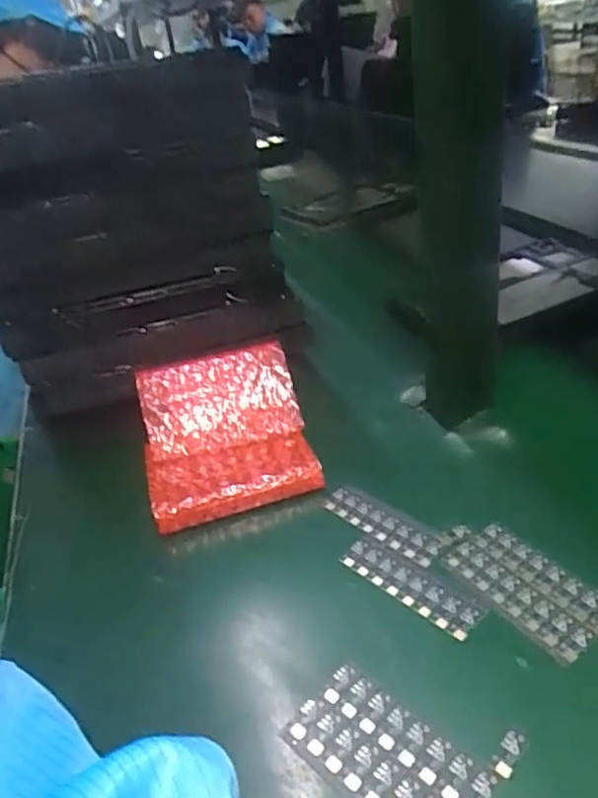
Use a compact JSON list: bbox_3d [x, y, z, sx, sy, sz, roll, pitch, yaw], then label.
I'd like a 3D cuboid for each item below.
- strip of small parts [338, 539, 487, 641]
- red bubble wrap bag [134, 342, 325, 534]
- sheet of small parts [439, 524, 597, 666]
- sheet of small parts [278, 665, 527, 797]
[{"bbox_3d":[0.067,0.117,0.382,0.025,0.010,0.095,-32,41,-33],"label":"strip of small parts"},{"bbox_3d":[-0.060,0.025,0.484,0.128,0.070,0.123,-13,34,-9],"label":"red bubble wrap bag"},{"bbox_3d":[0.134,0.111,0.366,0.052,0.007,0.093,-25,37,-25],"label":"sheet of small parts"},{"bbox_3d":[0.047,0.165,0.296,0.094,0.004,0.069,24,44,38],"label":"sheet of small parts"}]

